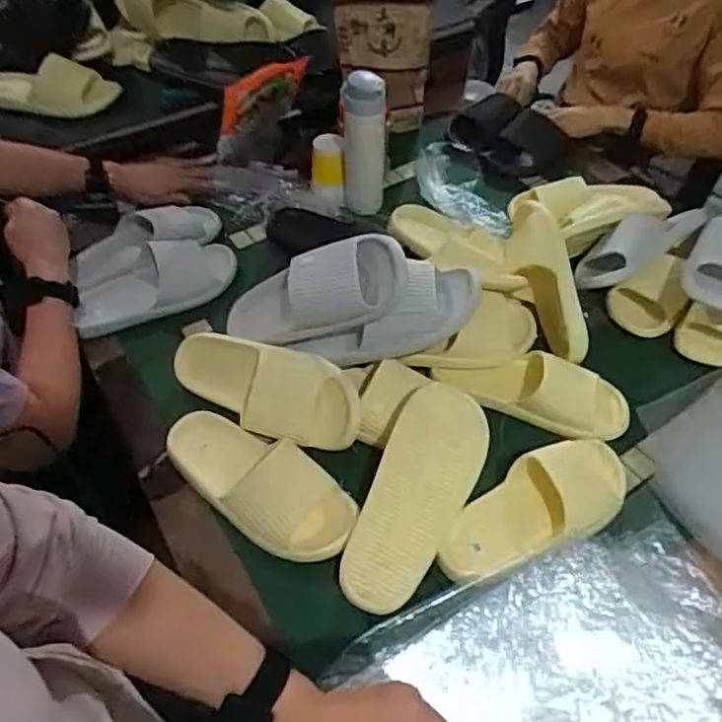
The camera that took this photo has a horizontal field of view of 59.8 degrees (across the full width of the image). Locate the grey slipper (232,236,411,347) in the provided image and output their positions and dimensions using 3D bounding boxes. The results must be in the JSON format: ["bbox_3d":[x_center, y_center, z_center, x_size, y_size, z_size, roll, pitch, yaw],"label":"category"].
[{"bbox_3d":[-0.061,-0.082,0.803,0.255,0.057,0.108,-18,90,28],"label":"grey slipper"}]

